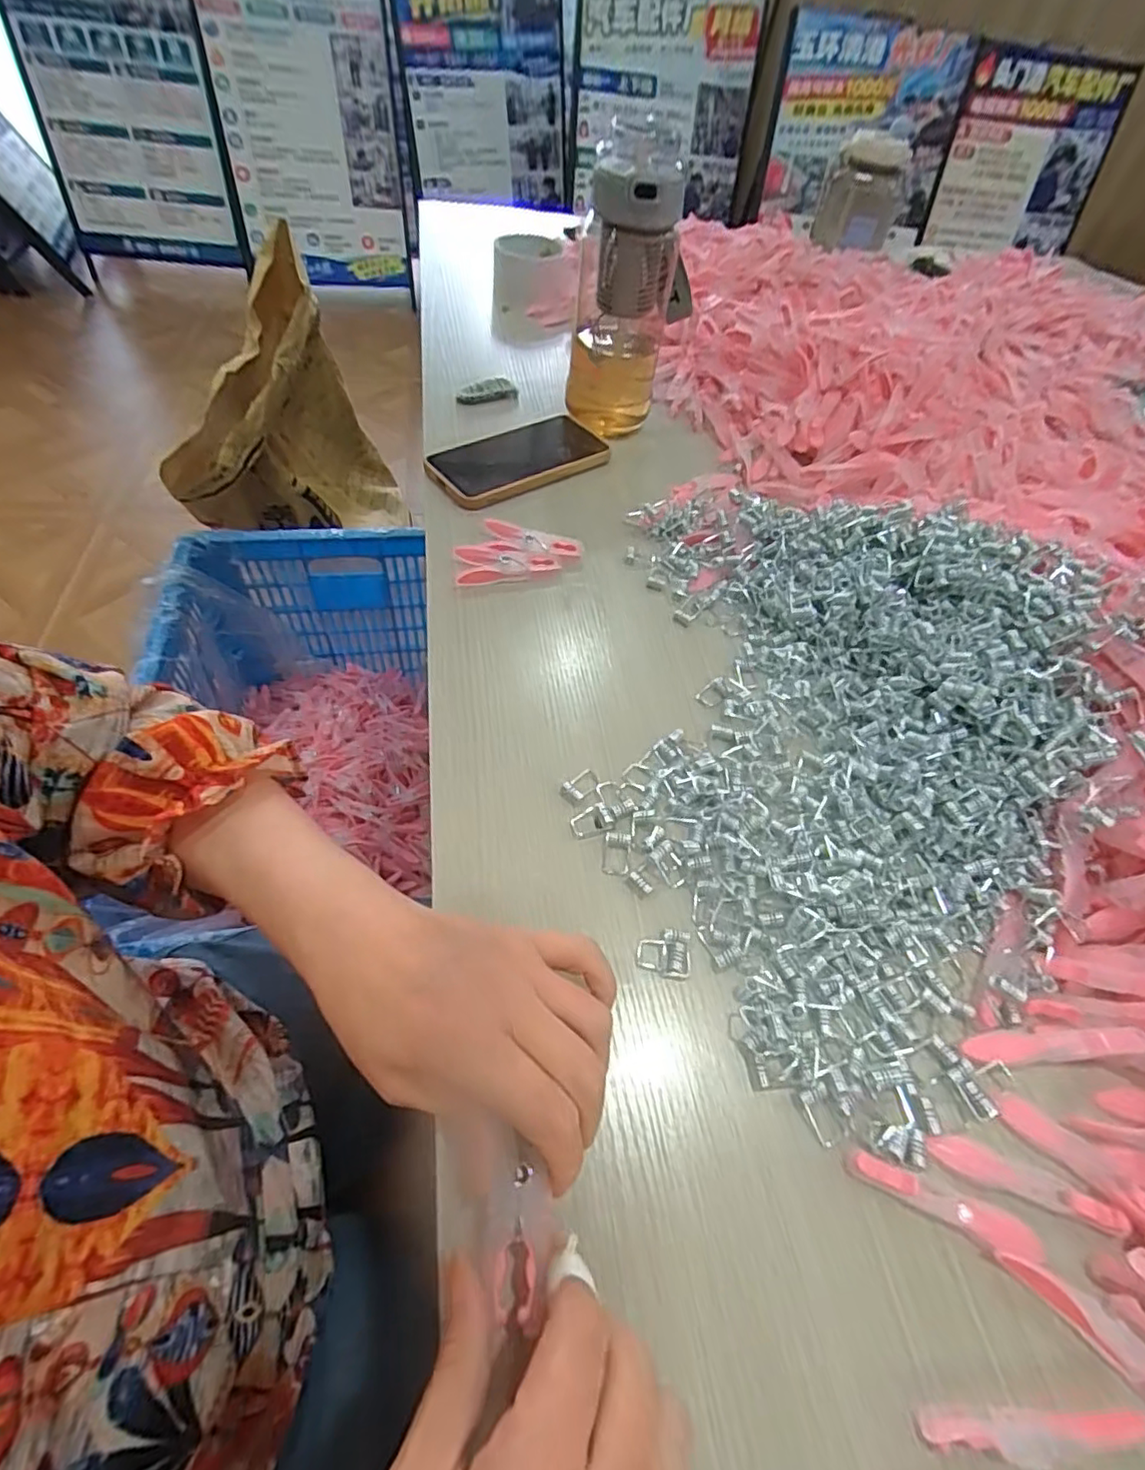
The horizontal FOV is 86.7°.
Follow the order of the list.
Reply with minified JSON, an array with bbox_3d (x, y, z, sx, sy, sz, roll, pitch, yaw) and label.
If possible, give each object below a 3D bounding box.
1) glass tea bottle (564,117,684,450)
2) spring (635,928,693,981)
[{"bbox_3d":[0.041,-0.366,0.509,0.081,0.206,0.066,6,54,-2],"label":"glass tea bottle"},{"bbox_3d":[0.045,0.106,0.296,0.027,0.006,0.023,7,55,4],"label":"spring"}]

